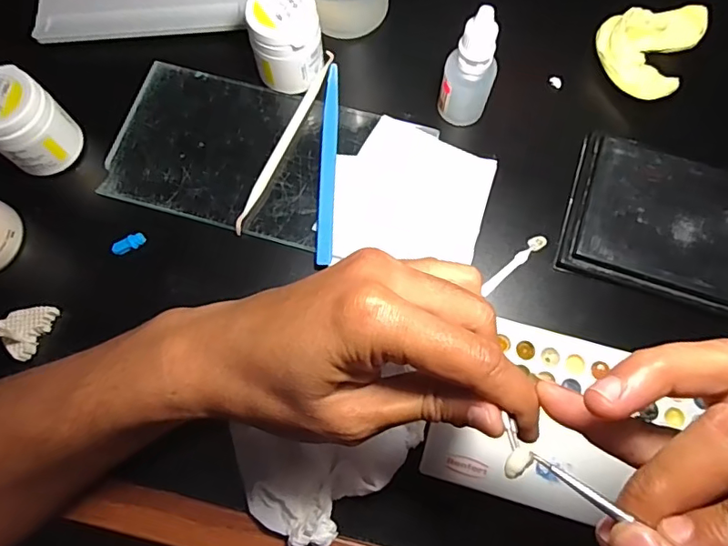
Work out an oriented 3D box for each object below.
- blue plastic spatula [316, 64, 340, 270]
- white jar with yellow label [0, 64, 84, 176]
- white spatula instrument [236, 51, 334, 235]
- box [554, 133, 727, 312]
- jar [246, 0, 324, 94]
[{"bbox_3d":[-0.022,-0.071,0.328,0.011,0.007,0.137,2,74,1],"label":"blue plastic spatula"},{"bbox_3d":[-0.201,-0.089,0.311,0.042,0.055,0.040,0,74,0],"label":"white jar with yellow label"},{"bbox_3d":[-0.049,-0.087,0.332,0.007,0.007,0.139,22,75,6],"label":"white spatula instrument"},{"bbox_3d":[0.201,-0.026,0.307,0.150,0.011,0.088,18,74,6],"label":"box"},{"bbox_3d":[-0.048,-0.146,0.325,0.042,0.052,0.041,0,74,0],"label":"jar"}]

